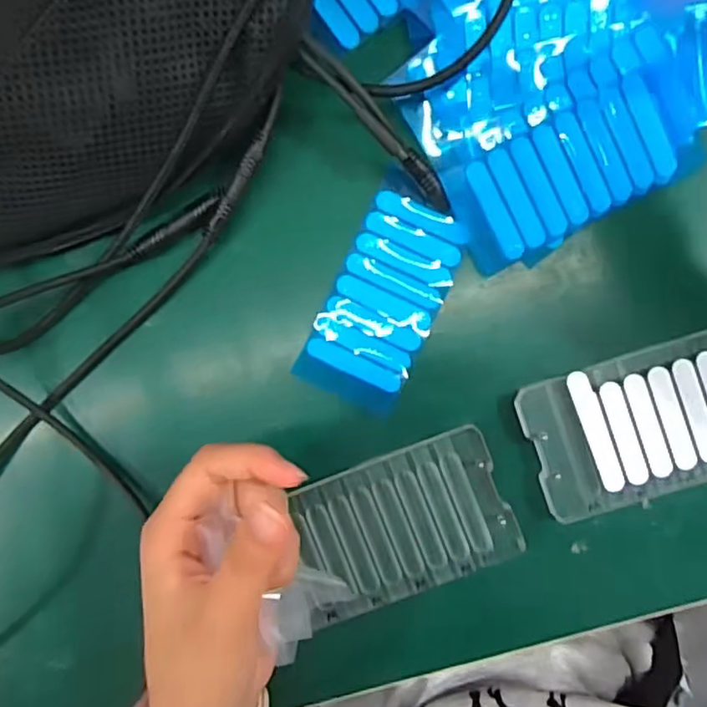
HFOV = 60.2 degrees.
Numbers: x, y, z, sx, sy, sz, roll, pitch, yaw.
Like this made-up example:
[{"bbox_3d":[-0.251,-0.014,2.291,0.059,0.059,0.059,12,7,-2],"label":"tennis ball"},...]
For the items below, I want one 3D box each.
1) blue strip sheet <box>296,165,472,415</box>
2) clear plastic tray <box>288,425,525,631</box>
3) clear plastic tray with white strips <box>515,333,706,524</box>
[{"bbox_3d":[0.018,-0.031,0.314,0.054,0.006,0.113,25,92,3],"label":"blue strip sheet"},{"bbox_3d":[0.024,0.086,0.308,0.106,0.015,0.068,-22,89,3],"label":"clear plastic tray"},{"bbox_3d":[0.149,0.032,0.299,0.122,0.012,0.067,-20,89,4],"label":"clear plastic tray with white strips"}]

